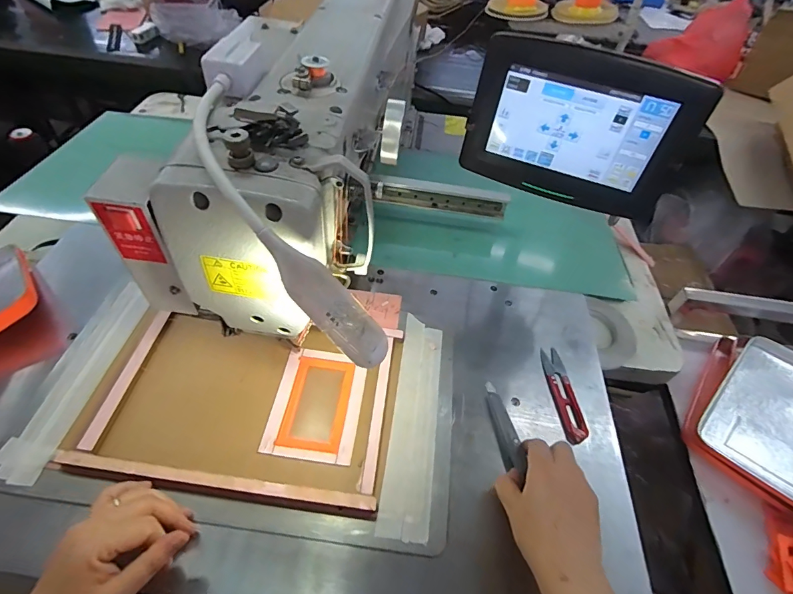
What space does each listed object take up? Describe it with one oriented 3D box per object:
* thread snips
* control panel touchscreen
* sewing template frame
[{"bbox_3d":[0.194,0.112,0.478,0.027,0.008,0.116,2,51,-4],"label":"thread snips"},{"bbox_3d":[0.175,-0.164,0.403,0.202,0.131,0.031,20,52,10],"label":"control panel touchscreen"},{"bbox_3d":[-0.159,0.108,0.435,0.309,0.018,0.189,7,51,0],"label":"sewing template frame"}]

